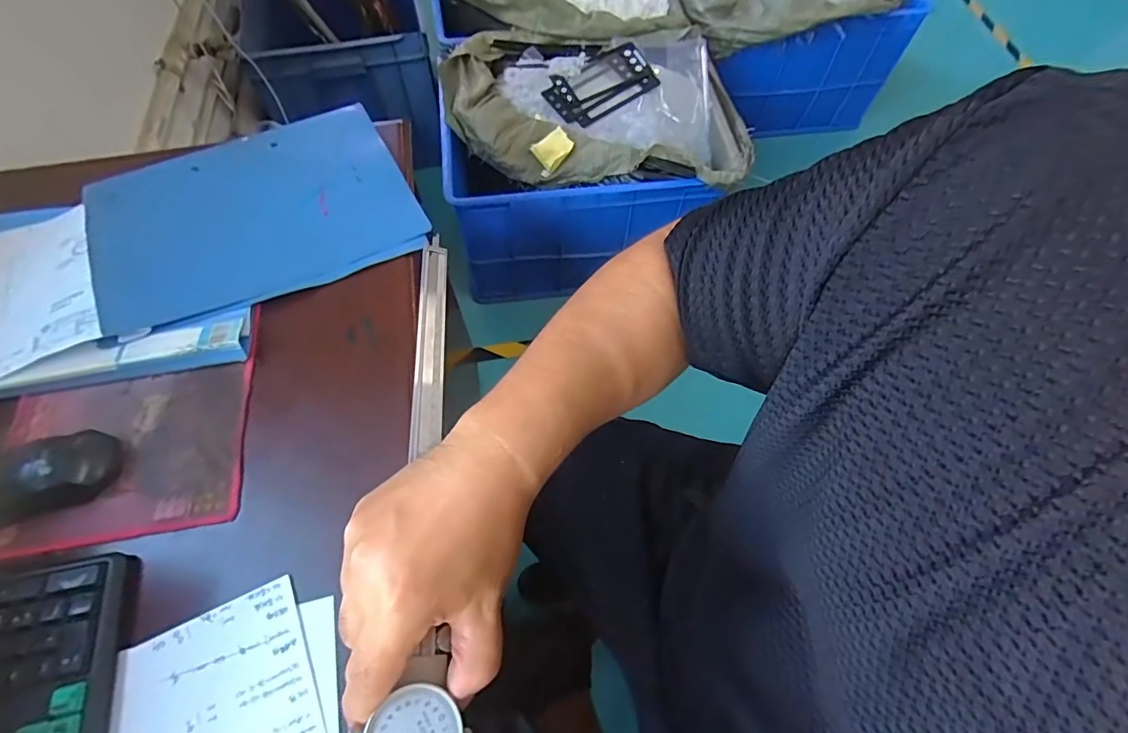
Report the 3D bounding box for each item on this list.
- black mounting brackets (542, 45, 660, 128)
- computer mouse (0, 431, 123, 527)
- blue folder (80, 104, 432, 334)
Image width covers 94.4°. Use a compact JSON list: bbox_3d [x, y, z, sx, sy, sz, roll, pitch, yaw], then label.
[{"bbox_3d":[0.081,-0.593,1.089,0.233,0.034,0.163,-37,70,-18],"label":"black mounting brackets"},{"bbox_3d":[-0.435,0.087,0.426,0.110,0.039,0.059,-18,65,-10],"label":"computer mouse"},{"bbox_3d":[-0.332,-0.173,0.566,0.306,0.017,0.242,-24,67,-16],"label":"blue folder"}]

